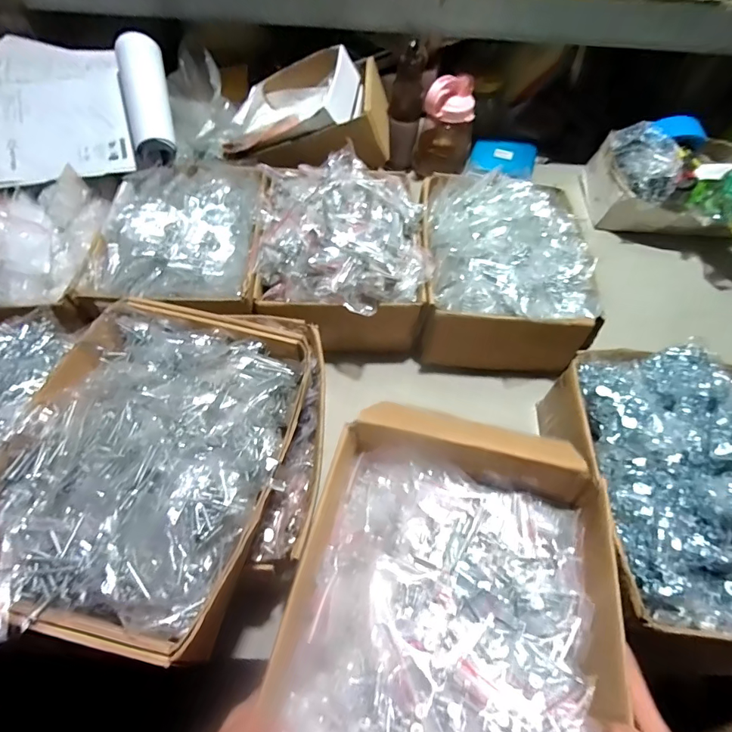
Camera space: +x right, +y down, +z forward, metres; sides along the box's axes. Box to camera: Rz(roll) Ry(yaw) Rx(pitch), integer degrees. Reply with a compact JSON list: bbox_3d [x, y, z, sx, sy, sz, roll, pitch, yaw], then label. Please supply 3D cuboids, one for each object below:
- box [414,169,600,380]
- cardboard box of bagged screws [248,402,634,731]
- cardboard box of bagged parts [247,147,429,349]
[{"bbox_3d":[0.227,-0.155,0.710,0.264,0.151,0.371,4,57,0],"label":"box"},{"bbox_3d":[0.067,0.209,0.374,0.254,0.094,0.372,13,58,6],"label":"cardboard box of bagged screws"},{"bbox_3d":[-0.039,-0.200,0.716,0.266,0.166,0.353,3,57,0],"label":"cardboard box of bagged parts"}]

